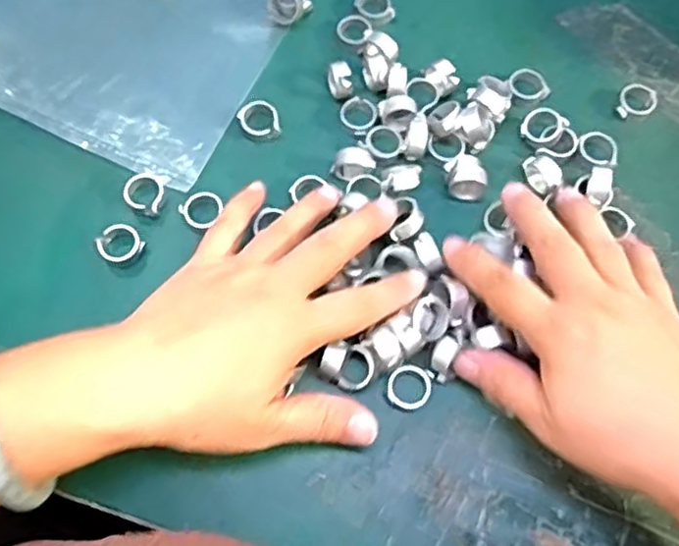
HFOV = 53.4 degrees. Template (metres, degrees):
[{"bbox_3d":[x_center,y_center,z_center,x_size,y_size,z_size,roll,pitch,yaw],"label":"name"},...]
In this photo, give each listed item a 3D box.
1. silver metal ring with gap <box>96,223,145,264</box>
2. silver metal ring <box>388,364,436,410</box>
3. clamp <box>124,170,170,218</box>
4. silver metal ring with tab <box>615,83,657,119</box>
[{"bbox_3d":[-0.115,-0.015,0.353,0.021,0.009,0.021,1,70,-2],"label":"silver metal ring with gap"},{"bbox_3d":[0.034,0.056,0.330,0.021,0.007,0.023,1,70,-2],"label":"silver metal ring"},{"bbox_3d":[-0.105,-0.044,0.364,0.021,0.006,0.025,13,71,3],"label":"clamp"},{"bbox_3d":[0.173,-0.100,0.393,0.020,0.008,0.026,21,71,5],"label":"silver metal ring with tab"}]

